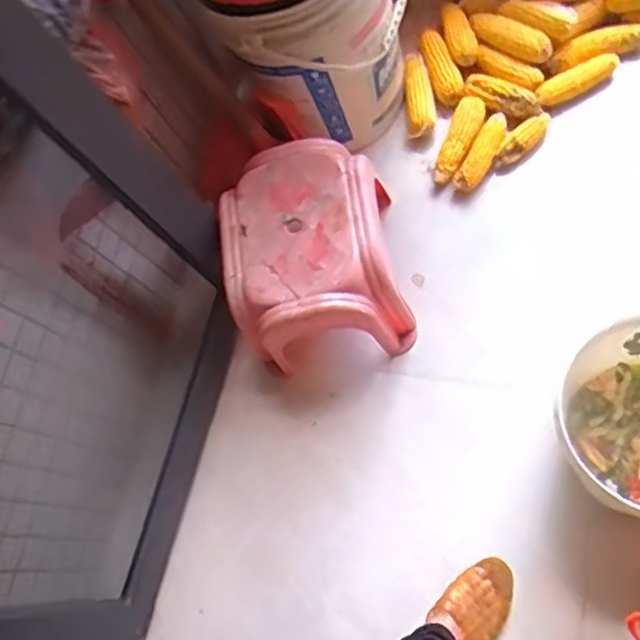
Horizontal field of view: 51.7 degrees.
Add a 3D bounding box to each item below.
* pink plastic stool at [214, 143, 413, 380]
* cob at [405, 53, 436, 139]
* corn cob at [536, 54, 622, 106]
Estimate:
[{"bbox_3d":[-0.014,-0.120,1.126,0.295,0.196,0.356,-13,73,-3],"label":"pink plastic stool"},{"bbox_3d":[0.198,-0.454,1.339,0.060,0.054,0.196,-4,73,0],"label":"cob"},{"bbox_3d":[0.485,-0.455,1.251,0.163,0.054,0.049,-24,74,-6],"label":"corn cob"}]

